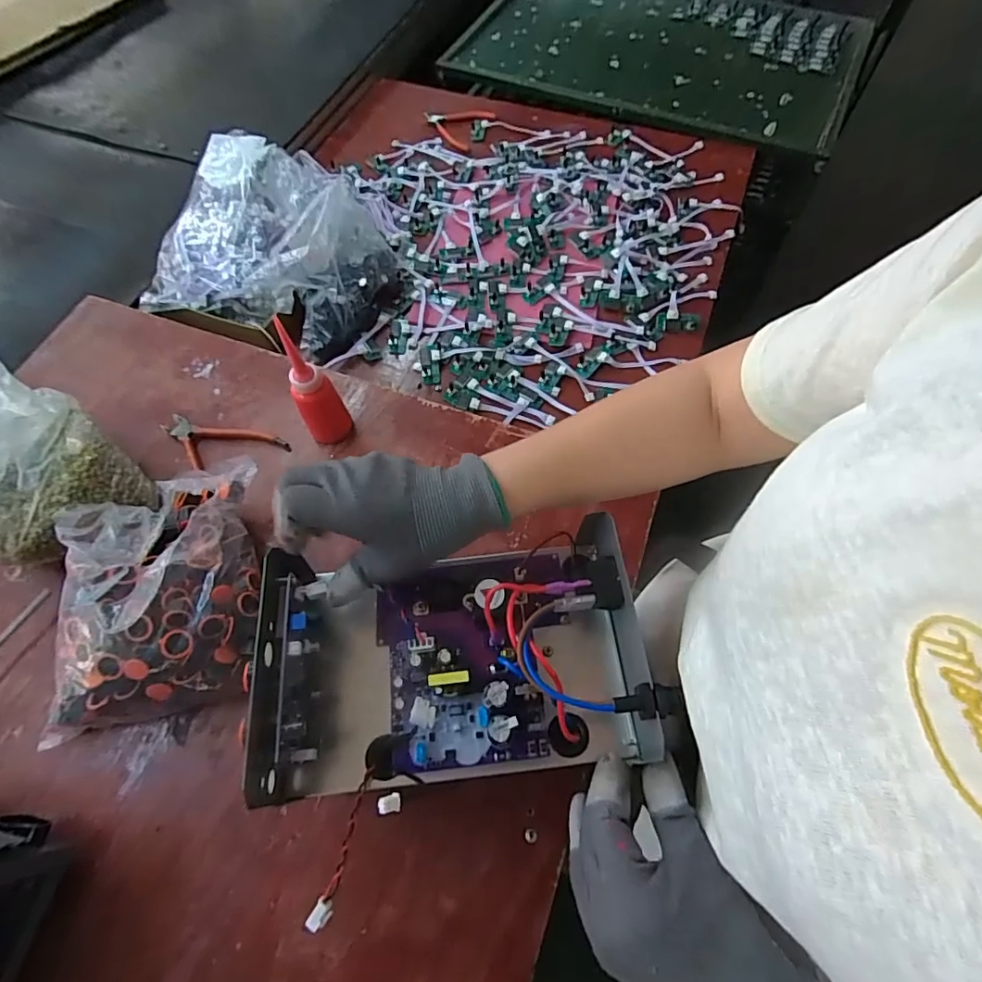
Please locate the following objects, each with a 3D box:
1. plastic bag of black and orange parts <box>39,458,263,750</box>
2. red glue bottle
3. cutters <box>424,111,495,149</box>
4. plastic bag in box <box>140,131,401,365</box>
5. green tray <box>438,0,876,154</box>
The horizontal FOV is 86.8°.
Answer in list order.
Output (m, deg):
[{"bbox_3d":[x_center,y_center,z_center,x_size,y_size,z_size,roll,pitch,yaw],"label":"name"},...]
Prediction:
[{"bbox_3d":[-0.313,0.095,0.486,0.197,0.081,0.213,-14,63,-2],"label":"plastic bag of black and orange parts"},{"bbox_3d":[-0.187,-0.101,0.542,0.047,0.162,0.036,-28,64,-10],"label":"red glue bottle"},{"bbox_3d":[-0.073,-0.720,1.014,0.128,0.014,0.119,29,67,11],"label":"cutters"},{"bbox_3d":[-0.316,-0.387,0.769,0.341,0.136,0.298,14,61,9],"label":"plastic bag in box"},{"bbox_3d":[0.370,-0.990,1.155,0.819,0.051,0.527,19,66,11],"label":"green tray"}]

